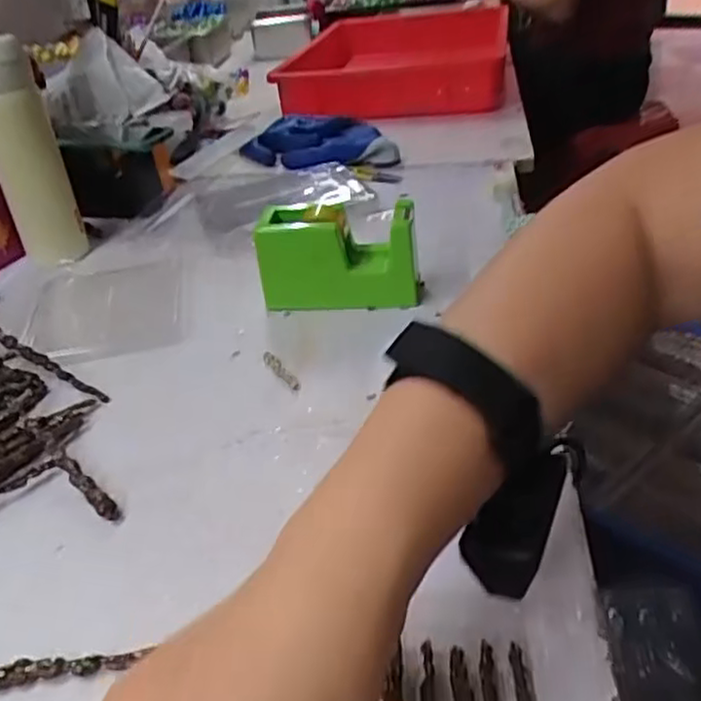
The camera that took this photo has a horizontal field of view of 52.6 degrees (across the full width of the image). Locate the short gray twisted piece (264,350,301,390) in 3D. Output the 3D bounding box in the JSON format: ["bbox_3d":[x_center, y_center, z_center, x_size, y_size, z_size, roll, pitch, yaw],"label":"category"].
[{"bbox_3d":[-0.053,0.014,0.530,0.010,0.004,0.056,-22,36,-23],"label":"short gray twisted piece"}]

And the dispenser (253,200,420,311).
[{"bbox_3d":[-0.010,-0.080,0.595,0.130,0.081,0.047,-3,31,6],"label":"dispenser"}]

